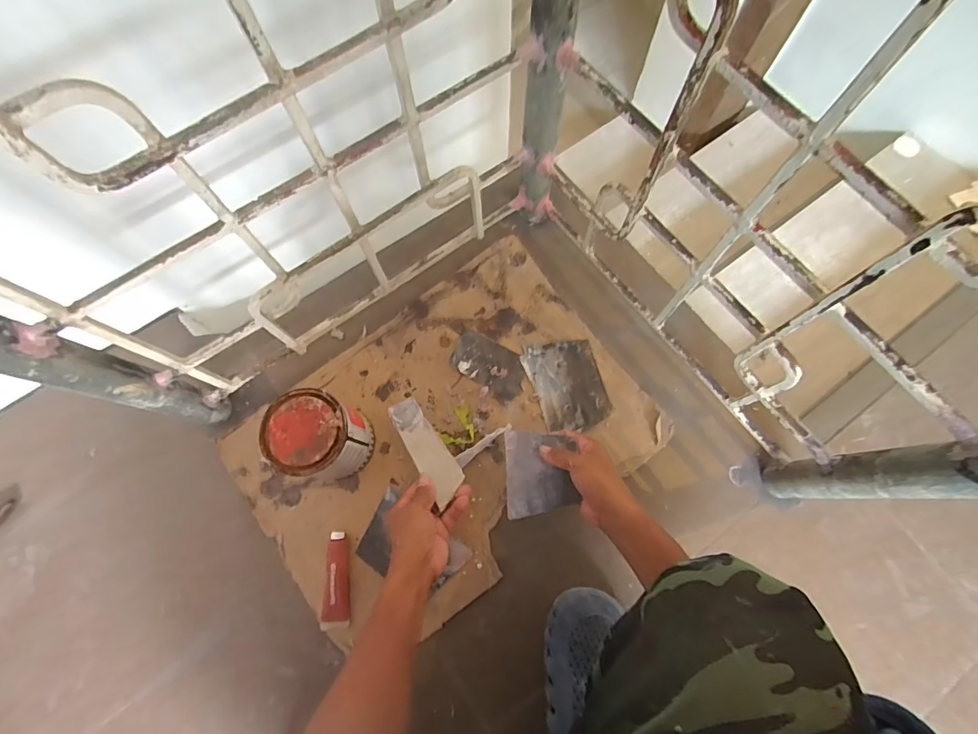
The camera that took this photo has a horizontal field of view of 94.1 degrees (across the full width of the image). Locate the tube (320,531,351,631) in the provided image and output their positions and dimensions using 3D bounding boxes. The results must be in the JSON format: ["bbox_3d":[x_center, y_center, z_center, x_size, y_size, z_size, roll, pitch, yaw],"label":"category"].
[{"bbox_3d":[-0.201,0.281,0.604,0.036,0.021,0.116,-4,76,1],"label":"tube"}]

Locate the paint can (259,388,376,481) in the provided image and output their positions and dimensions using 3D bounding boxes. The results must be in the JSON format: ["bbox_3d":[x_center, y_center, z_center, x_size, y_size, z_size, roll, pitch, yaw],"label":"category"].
[{"bbox_3d":[-0.215,0.092,0.594,0.106,0.138,0.099,0,74,1],"label":"paint can"}]

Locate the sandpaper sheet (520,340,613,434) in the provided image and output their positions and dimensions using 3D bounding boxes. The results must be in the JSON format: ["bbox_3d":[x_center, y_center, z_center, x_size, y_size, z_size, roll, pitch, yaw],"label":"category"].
[{"bbox_3d":[0.116,0.024,0.662,0.099,0.009,0.133,-17,76,-3],"label":"sandpaper sheet"}]

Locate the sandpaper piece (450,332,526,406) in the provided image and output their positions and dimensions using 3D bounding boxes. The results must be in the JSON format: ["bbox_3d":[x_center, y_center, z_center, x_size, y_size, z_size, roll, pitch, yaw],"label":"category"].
[{"bbox_3d":[0.002,-0.004,0.666,0.113,0.018,0.071,38,80,10],"label":"sandpaper piece"}]

